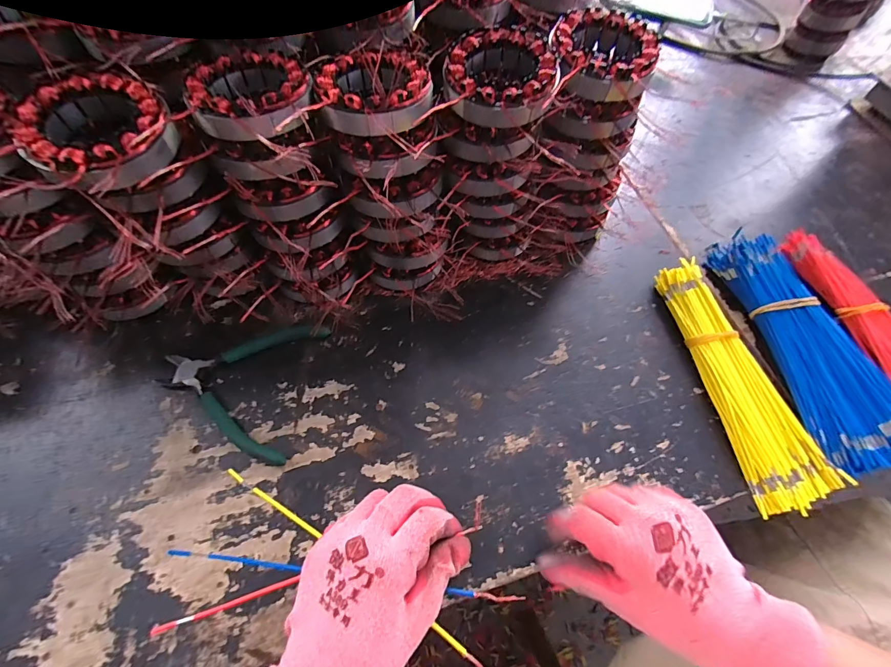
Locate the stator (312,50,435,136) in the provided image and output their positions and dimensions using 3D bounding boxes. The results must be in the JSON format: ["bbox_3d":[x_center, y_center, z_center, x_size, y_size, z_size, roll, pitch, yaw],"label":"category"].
[{"bbox_3d":[-0.054,-0.184,0.295,0.084,0.026,0.086,2,63,-3],"label":"stator"}]

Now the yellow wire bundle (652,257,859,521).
[{"bbox_3d":[0.280,0.036,0.376,0.070,0.027,0.240,-6,63,-7],"label":"yellow wire bundle"}]

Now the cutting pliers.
[{"bbox_3d":[-0.191,0.037,0.360,0.134,0.009,0.139,11,63,2],"label":"cutting pliers"}]

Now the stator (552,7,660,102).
[{"bbox_3d":[0.127,-0.224,0.316,0.079,0.030,0.095,11,63,2],"label":"stator"}]

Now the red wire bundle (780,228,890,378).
[{"bbox_3d":[0.446,-0.010,0.409,0.048,0.030,0.245,-11,64,-10],"label":"red wire bundle"}]

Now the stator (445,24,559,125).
[{"bbox_3d":[0.043,-0.202,0.306,0.085,0.027,0.091,2,63,-3],"label":"stator"}]

